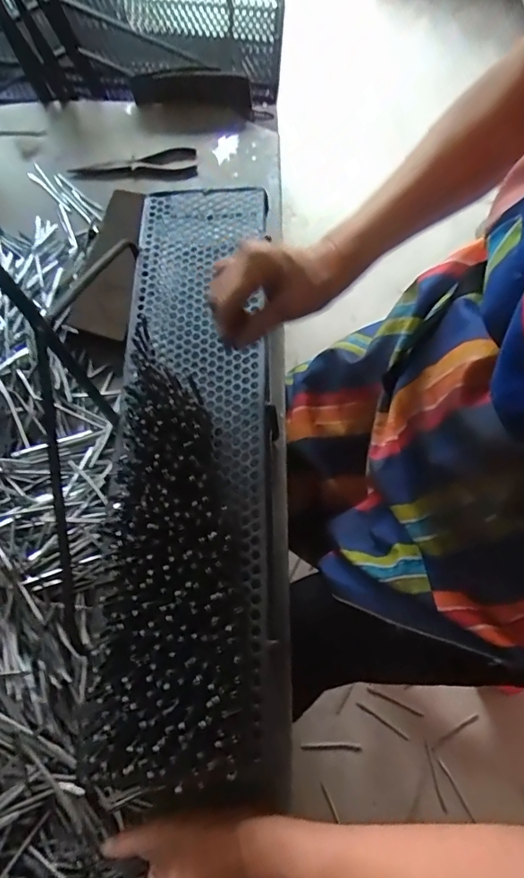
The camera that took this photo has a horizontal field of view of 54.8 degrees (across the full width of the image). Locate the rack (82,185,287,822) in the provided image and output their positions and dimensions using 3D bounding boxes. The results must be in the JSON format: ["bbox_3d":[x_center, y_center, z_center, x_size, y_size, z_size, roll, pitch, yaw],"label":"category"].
[{"bbox_3d":[-0.058,-0.029,0.481,0.152,0.061,0.594,-4,60,1],"label":"rack"}]

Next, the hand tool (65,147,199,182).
[{"bbox_3d":[-0.192,-0.403,0.759,0.190,0.009,0.070,-15,65,-4],"label":"hand tool"}]

